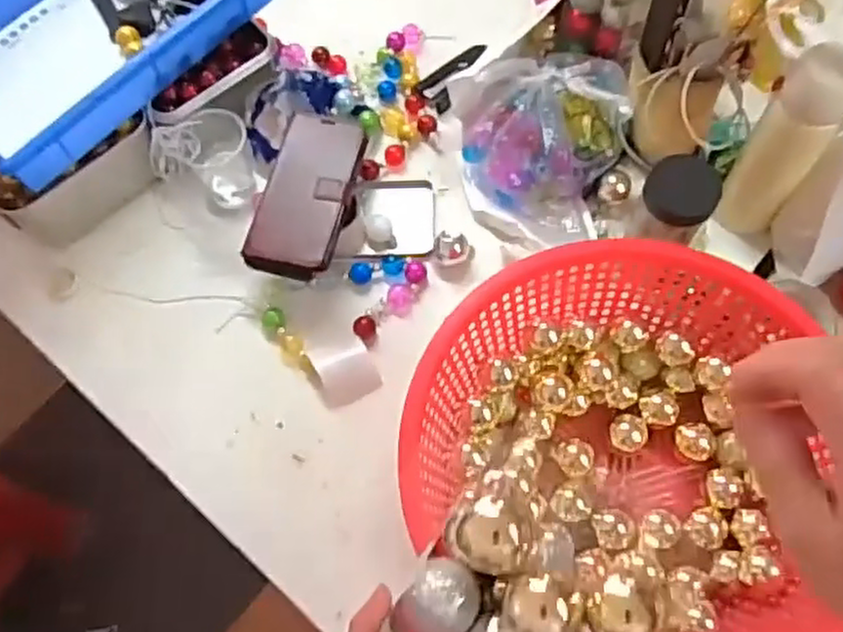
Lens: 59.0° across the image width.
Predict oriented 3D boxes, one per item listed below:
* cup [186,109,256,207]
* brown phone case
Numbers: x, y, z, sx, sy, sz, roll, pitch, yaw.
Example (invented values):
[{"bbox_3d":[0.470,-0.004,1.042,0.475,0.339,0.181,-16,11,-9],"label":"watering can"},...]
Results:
[{"bbox_3d":[-0.223,-0.172,0.825,0.083,0.070,0.078,-1,67,3],"label":"cup"},{"bbox_3d":[-0.114,-0.124,0.762,0.089,0.019,0.177,9,67,7],"label":"brown phone case"}]

